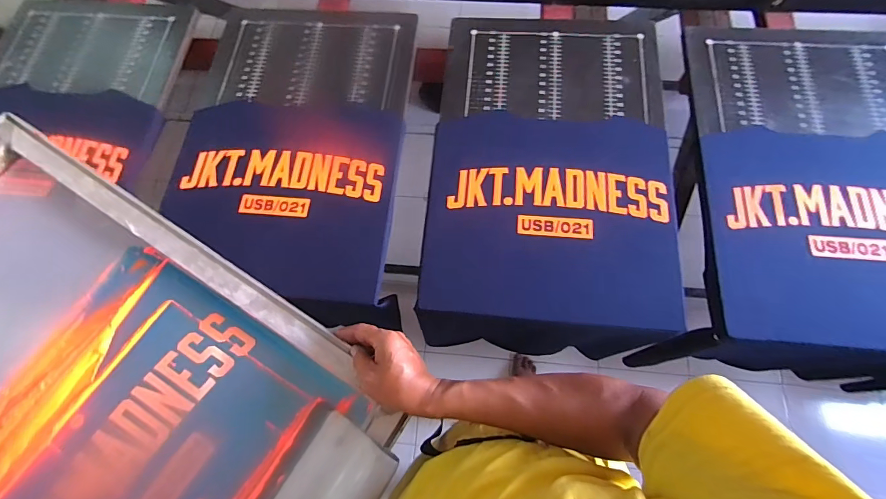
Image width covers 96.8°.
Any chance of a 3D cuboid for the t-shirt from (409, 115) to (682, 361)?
[{"bbox_3d":[0.177,-0.056,0.669,0.416,0.041,0.408,4,71,3],"label":"t-shirt"}]

